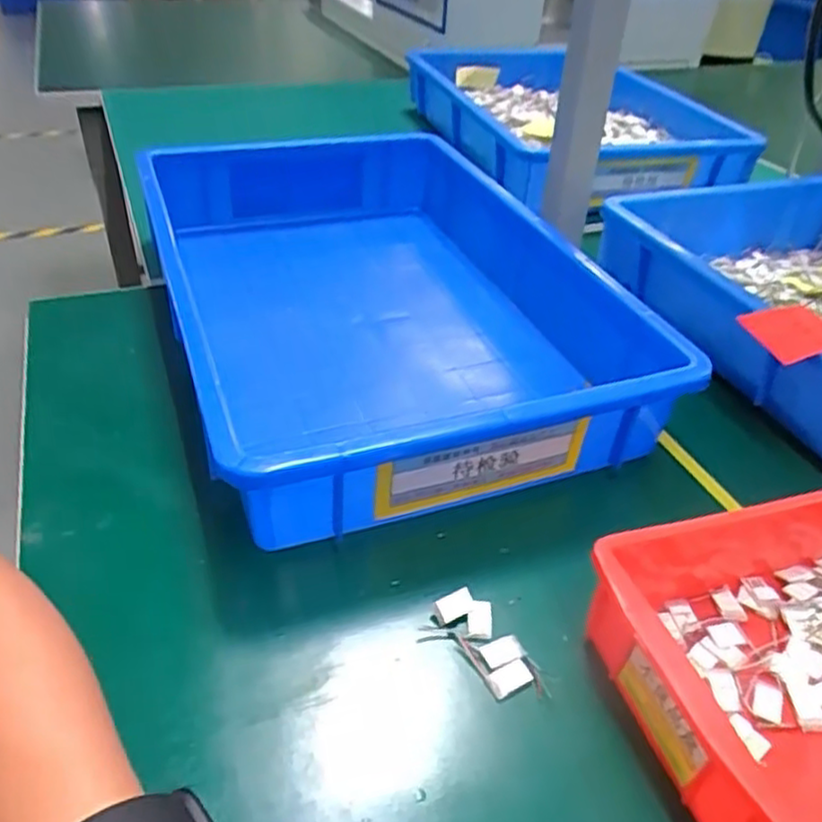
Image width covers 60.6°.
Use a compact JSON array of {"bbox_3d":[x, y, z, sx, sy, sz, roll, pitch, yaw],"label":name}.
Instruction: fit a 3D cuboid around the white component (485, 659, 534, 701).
[{"bbox_3d":[0.046,0.125,0.328,0.021,0.004,0.012,-14,43,-24],"label":"white component"}]

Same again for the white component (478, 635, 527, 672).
[{"bbox_3d":[0.044,0.116,0.338,0.020,0.004,0.014,-13,42,-23],"label":"white component"}]

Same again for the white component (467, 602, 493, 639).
[{"bbox_3d":[0.034,0.104,0.350,0.012,0.005,0.017,5,38,-1],"label":"white component"}]

